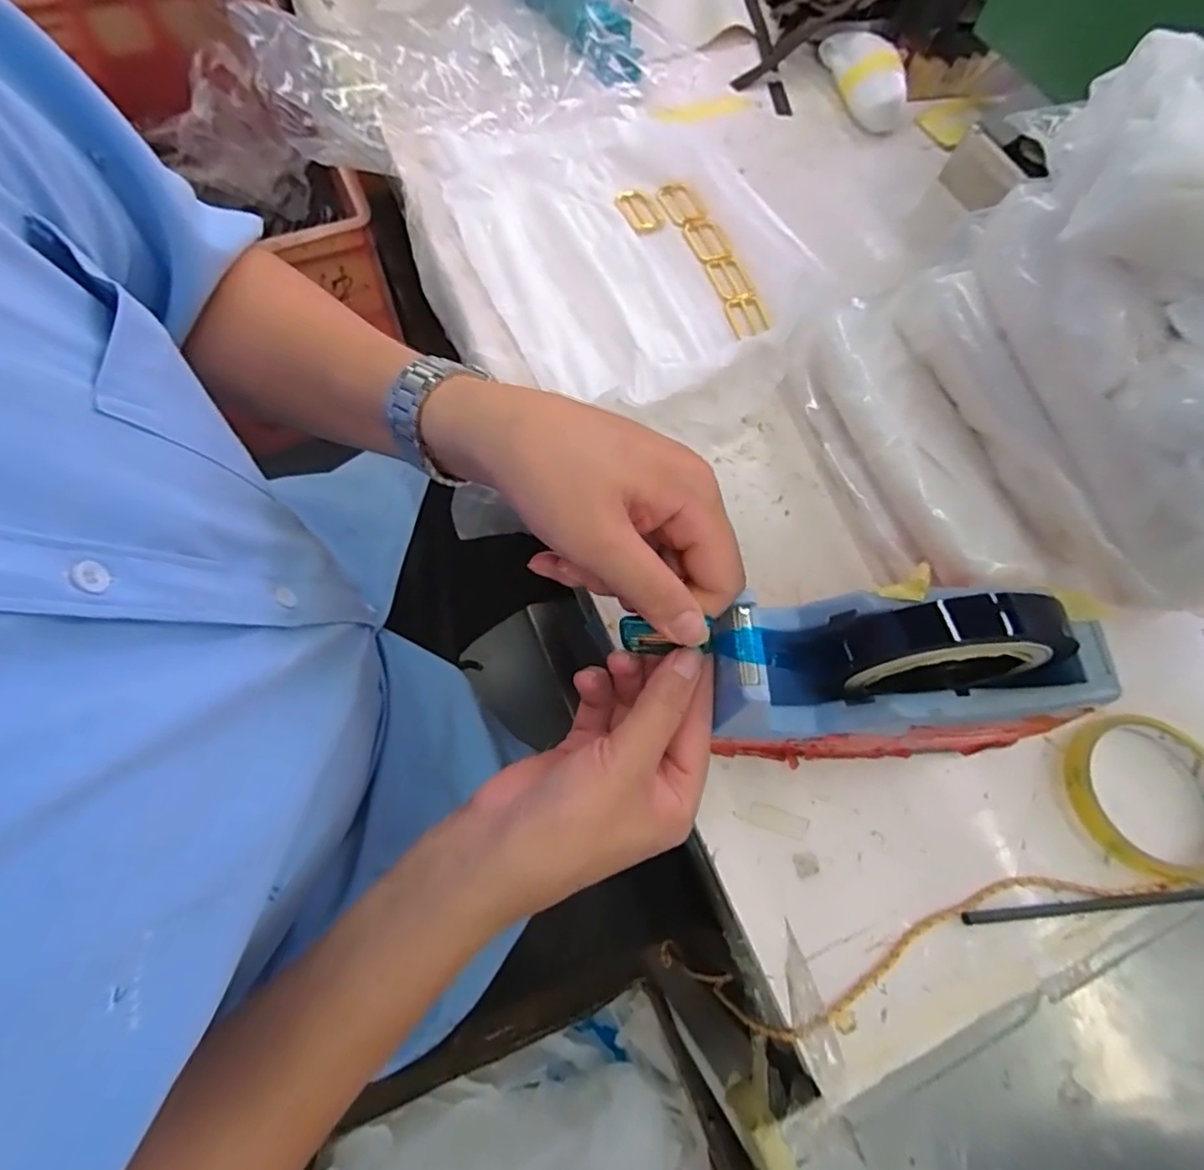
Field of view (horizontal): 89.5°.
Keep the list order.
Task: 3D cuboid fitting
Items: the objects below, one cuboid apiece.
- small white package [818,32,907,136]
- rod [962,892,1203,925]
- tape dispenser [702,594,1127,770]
[{"bbox_3d":[0.259,-0.500,0.595,0.049,0.030,0.110,-13,69,-9],"label":"small white package"},{"bbox_3d":[0.270,0.174,0.328,0.150,0.004,0.006,-4,68,-3],"label":"rod"},{"bbox_3d":[0.146,0.045,0.316,0.190,0.116,0.078,1,68,-3],"label":"tape dispenser"}]

